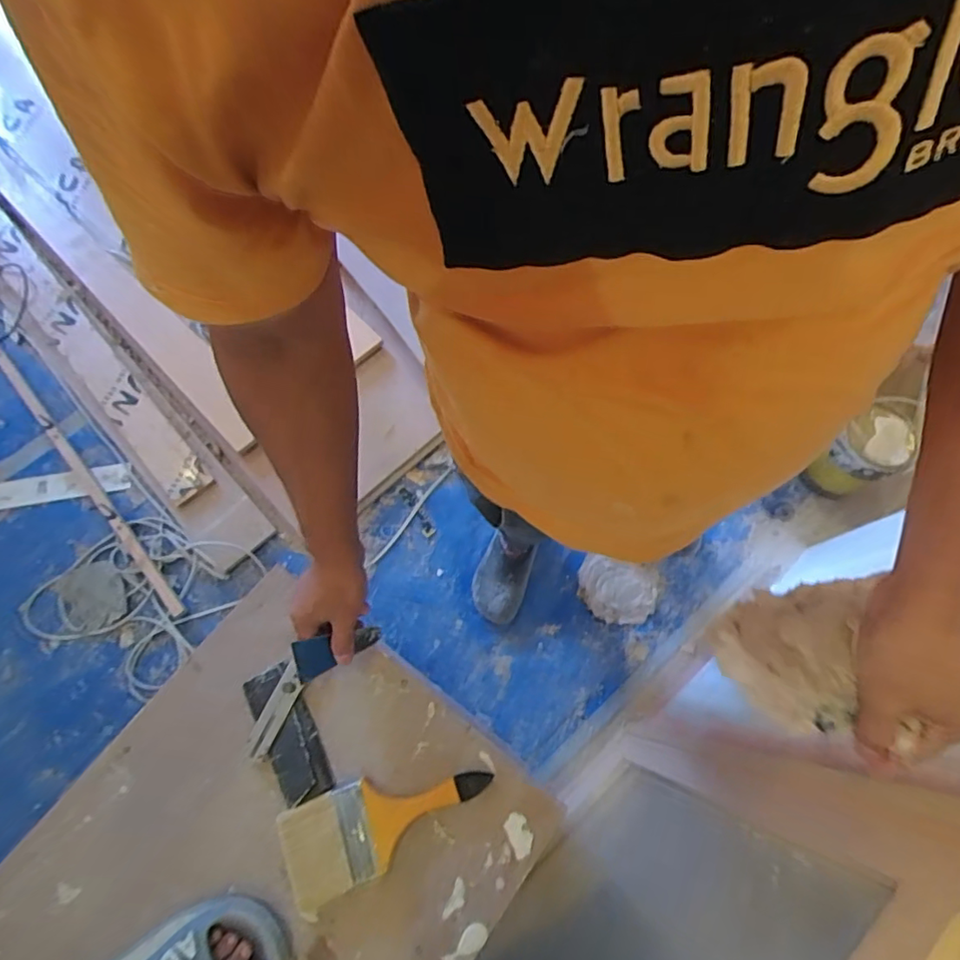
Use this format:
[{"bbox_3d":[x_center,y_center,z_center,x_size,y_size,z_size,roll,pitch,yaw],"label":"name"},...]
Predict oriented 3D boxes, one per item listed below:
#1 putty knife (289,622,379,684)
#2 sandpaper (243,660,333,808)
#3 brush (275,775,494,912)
[{"bbox_3d":[-0.158,0.187,0.642,0.098,0.011,0.046,-14,109,-31],"label":"putty knife"},{"bbox_3d":[-0.217,0.285,0.643,0.059,0.013,0.145,-22,70,-7],"label":"sandpaper"},{"bbox_3d":[-0.100,0.364,0.620,0.218,0.028,0.092,-21,73,-10],"label":"brush"}]

